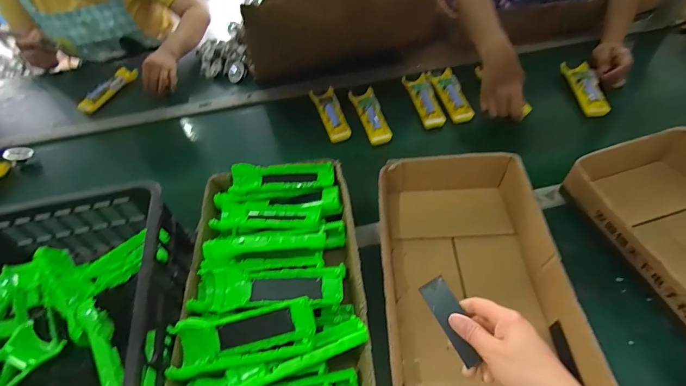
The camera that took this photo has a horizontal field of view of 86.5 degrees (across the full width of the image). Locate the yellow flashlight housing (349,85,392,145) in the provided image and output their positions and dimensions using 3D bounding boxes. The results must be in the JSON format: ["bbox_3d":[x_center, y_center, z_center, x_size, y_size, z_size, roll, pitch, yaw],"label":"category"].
[{"bbox_3d":[0.058,-0.170,0.782,0.055,0.033,0.161,-12,51,-5],"label":"yellow flashlight housing"}]

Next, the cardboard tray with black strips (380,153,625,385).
[{"bbox_3d":[0.171,0.130,0.491,0.226,0.082,0.421,-2,49,4],"label":"cardboard tray with black strips"}]

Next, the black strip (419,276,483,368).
[{"bbox_3d":[0.118,0.135,0.392,0.030,0.005,0.088,-31,64,3],"label":"black strip"}]

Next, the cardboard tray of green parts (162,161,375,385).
[{"bbox_3d":[-0.094,0.128,0.494,0.232,0.100,0.414,-7,51,-1],"label":"cardboard tray of green parts"}]

